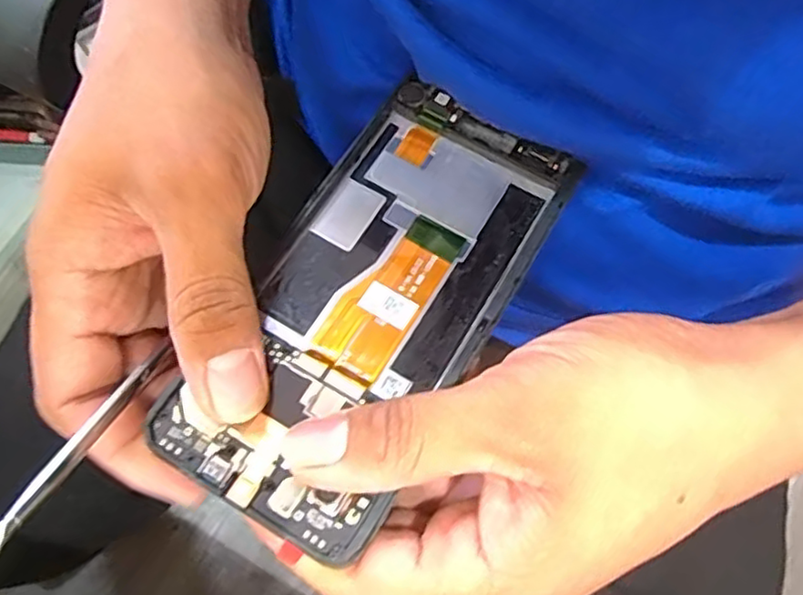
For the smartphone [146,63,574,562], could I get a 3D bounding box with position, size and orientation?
[{"bbox_3d":[-0.007,-0.003,0.208,0.072,0.008,0.150,29,68,8],"label":"smartphone"}]

